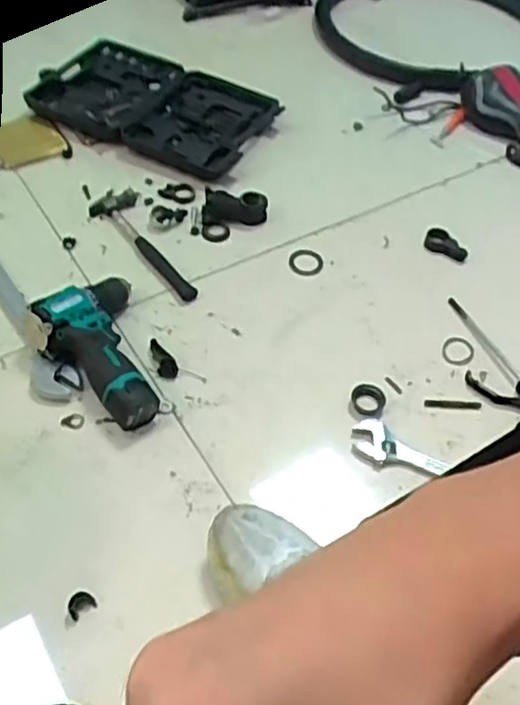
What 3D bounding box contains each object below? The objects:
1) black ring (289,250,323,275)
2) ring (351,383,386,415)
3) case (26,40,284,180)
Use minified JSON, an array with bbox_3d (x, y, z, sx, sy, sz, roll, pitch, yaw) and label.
[{"bbox_3d":[0.067,-0.130,0.999,0.050,0.007,0.047,2,52,-3],"label":"black ring"},{"bbox_3d":[0.136,0.056,0.859,0.040,0.014,0.048,36,58,21],"label":"ring"},{"bbox_3d":[-0.174,-0.418,1.148,0.381,0.060,0.242,23,54,13],"label":"case"}]

